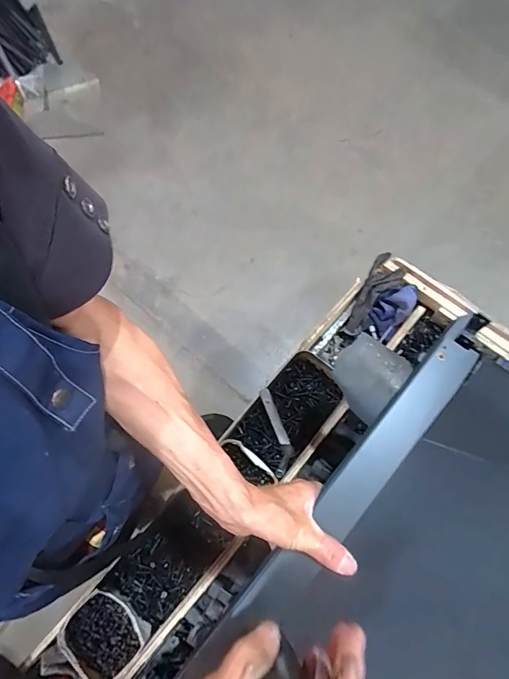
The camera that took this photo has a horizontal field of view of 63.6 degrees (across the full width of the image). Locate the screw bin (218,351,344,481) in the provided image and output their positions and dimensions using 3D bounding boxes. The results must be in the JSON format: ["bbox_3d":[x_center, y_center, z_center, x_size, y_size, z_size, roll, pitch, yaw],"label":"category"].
[{"bbox_3d":[0.068,0.134,0.777,0.123,0.059,0.216,38,77,13],"label":"screw bin"}]

